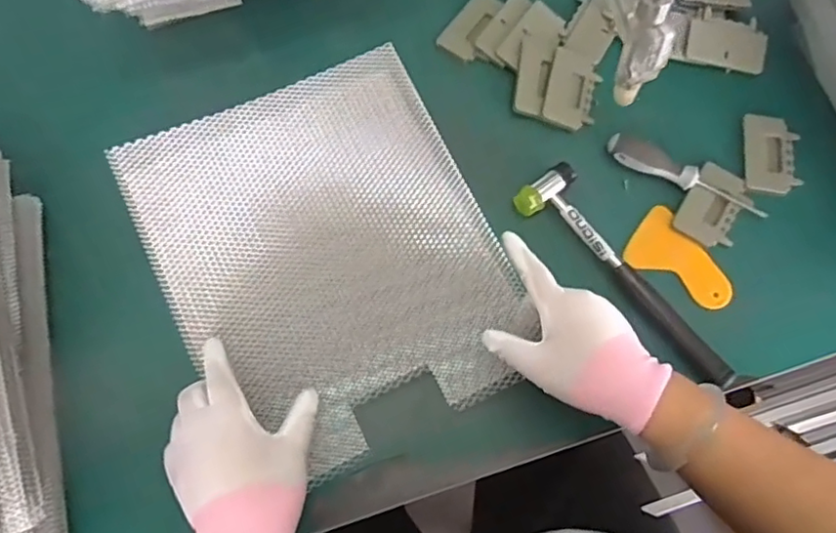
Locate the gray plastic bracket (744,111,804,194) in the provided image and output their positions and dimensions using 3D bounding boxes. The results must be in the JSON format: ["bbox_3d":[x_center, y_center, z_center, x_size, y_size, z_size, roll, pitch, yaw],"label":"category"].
[{"bbox_3d":[0.355,-0.113,0.603,0.049,0.008,0.086,10,70,2],"label":"gray plastic bracket"}]

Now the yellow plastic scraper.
[{"bbox_3d":[0.243,-0.001,0.568,0.062,0.005,0.106,-35,72,-3],"label":"yellow plastic scraper"}]

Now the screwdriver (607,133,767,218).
[{"bbox_3d":[0.260,-0.089,0.584,0.157,0.020,0.031,22,71,7],"label":"screwdriver"}]

